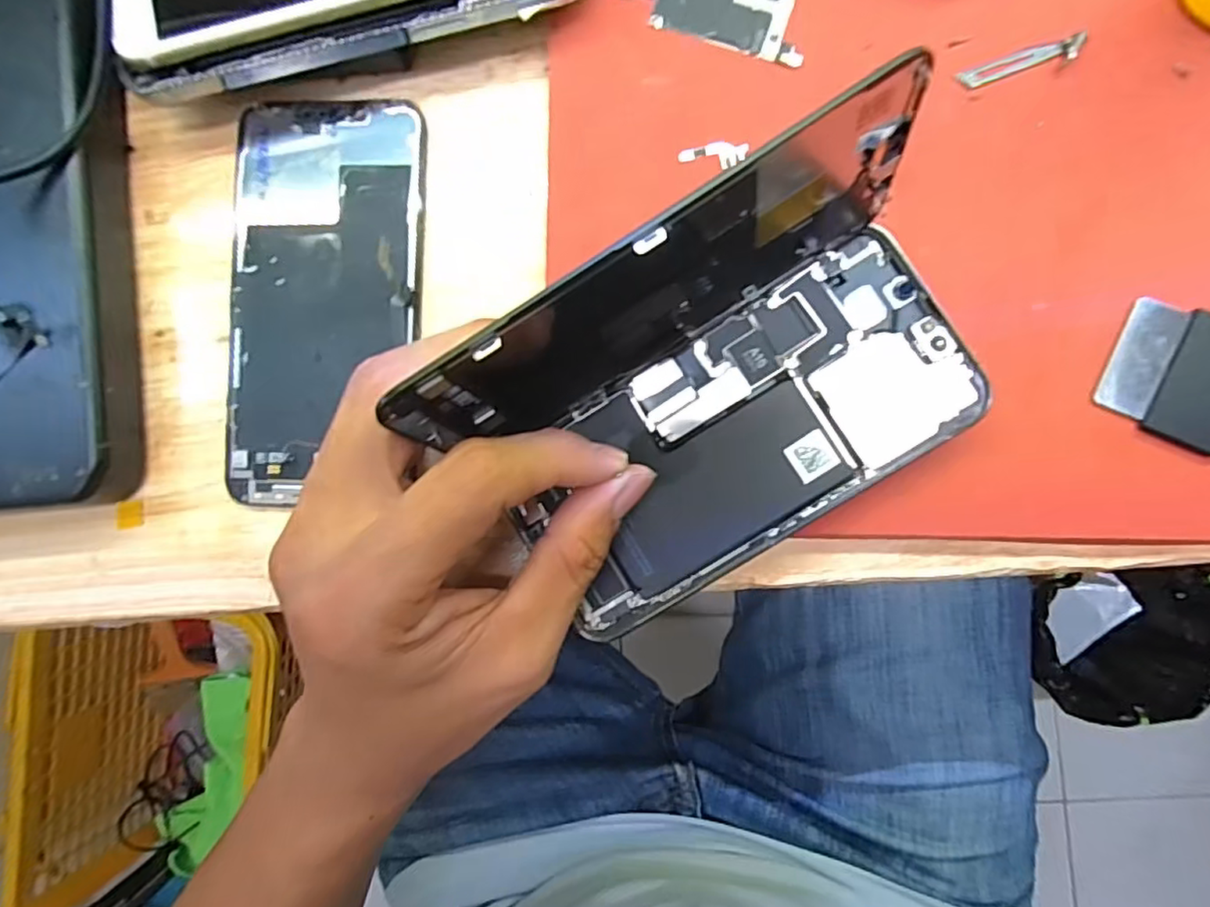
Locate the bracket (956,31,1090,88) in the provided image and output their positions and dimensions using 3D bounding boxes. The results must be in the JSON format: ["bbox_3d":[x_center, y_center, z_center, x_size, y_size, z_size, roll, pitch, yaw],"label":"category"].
[{"bbox_3d":[0.131,-0.123,0.195,0.036,0.004,0.008,-11,88,6],"label":"bracket"}]

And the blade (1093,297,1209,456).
[{"bbox_3d":[0.178,-0.024,0.191,0.041,0.004,0.039,23,92,6],"label":"blade"}]

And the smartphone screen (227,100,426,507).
[{"bbox_3d":[-0.098,-0.053,0.217,0.067,0.004,0.139,3,90,6],"label":"smartphone screen"}]

